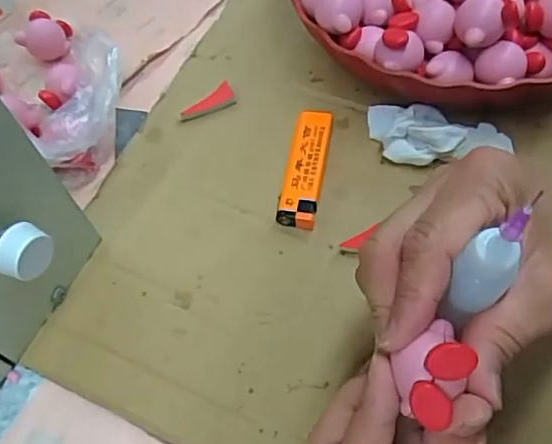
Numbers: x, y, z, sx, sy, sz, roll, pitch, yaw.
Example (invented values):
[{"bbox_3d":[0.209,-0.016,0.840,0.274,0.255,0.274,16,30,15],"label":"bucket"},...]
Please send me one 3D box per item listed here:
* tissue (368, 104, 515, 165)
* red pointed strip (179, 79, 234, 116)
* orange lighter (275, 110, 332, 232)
[{"bbox_3d":[0.101,-0.055,0.360,0.086,0.023,0.039,6,61,8],"label":"tissue"},{"bbox_3d":[-0.044,-0.079,0.391,0.039,0.005,0.013,-40,65,-17],"label":"red pointed strip"},{"bbox_3d":[0.019,-0.033,0.359,0.023,0.015,0.080,8,61,9],"label":"orange lighter"}]

